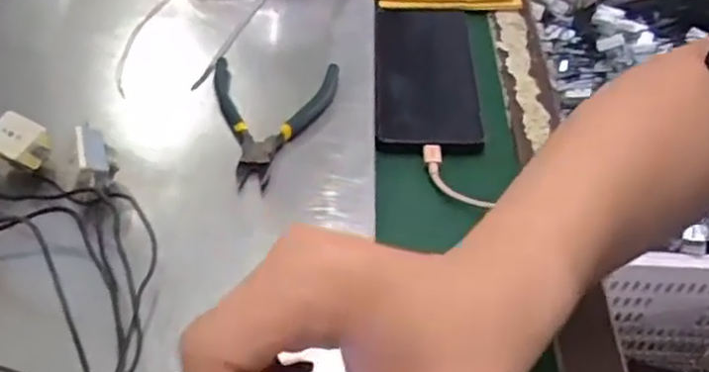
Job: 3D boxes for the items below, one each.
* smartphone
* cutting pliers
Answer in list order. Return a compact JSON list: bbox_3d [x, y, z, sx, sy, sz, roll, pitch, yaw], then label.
[{"bbox_3d":[0.055,-0.092,0.547,0.076,0.011,0.172,2,47,-1],"label":"smartphone"},{"bbox_3d":[-0.059,-0.046,0.474,0.088,0.011,0.119,3,47,0],"label":"cutting pliers"}]

